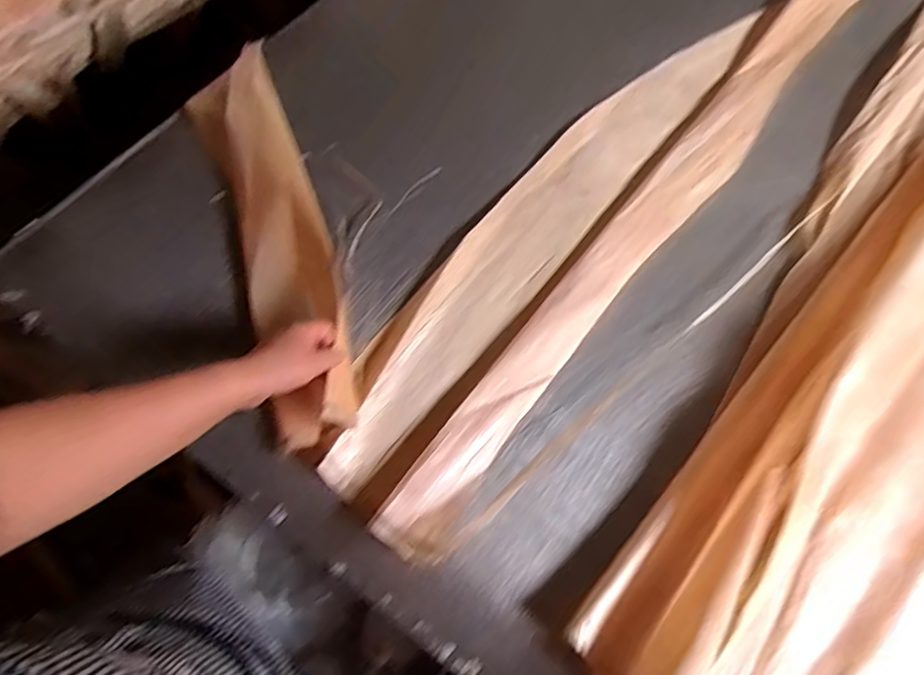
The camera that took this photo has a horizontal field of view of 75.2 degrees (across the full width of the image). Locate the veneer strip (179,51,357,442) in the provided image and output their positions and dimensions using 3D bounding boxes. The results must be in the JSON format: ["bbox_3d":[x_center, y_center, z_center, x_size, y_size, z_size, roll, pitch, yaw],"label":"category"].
[{"bbox_3d":[-0.240,-0.165,0.747,0.121,0.059,0.622,-17,63,-10],"label":"veneer strip"}]

